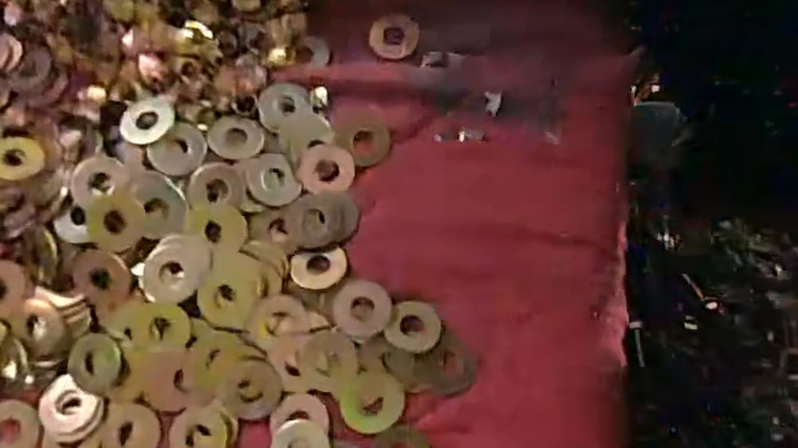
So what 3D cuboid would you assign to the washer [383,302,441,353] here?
[{"bbox_3d":[0.006,0.044,0.290,0.022,0.004,0.022,-1,72,2],"label":"washer"}]

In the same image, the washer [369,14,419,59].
[{"bbox_3d":[-0.003,-0.092,0.337,0.024,0.007,0.024,-1,72,2],"label":"washer"}]

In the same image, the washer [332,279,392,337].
[{"bbox_3d":[-0.016,0.036,0.290,0.025,0.004,0.024,0,72,2],"label":"washer"}]

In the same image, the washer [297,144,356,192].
[{"bbox_3d":[-0.033,-0.026,0.311,0.025,0.004,0.023,1,72,2],"label":"washer"}]

